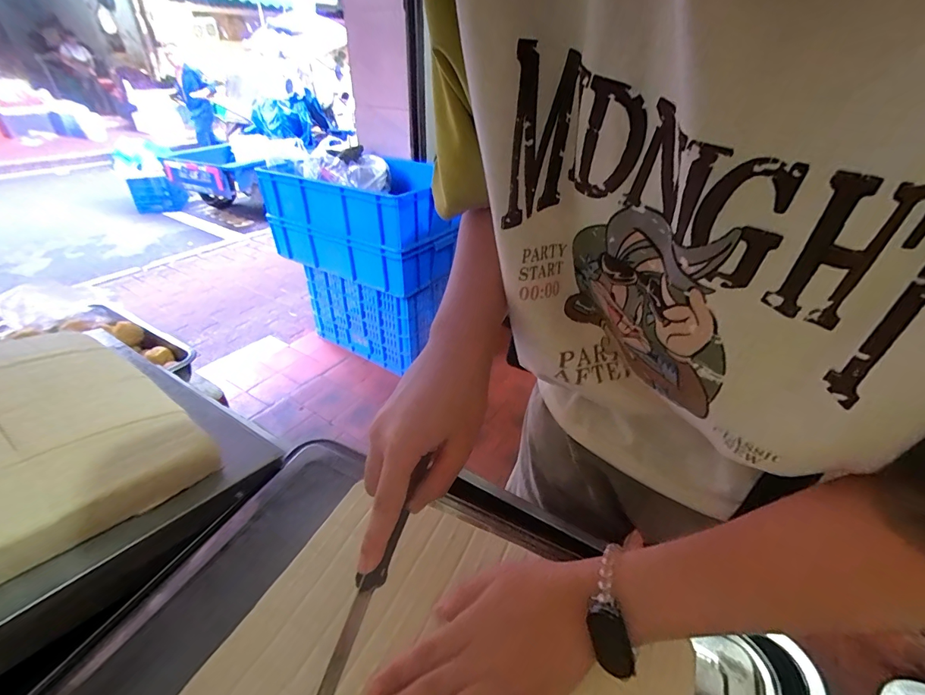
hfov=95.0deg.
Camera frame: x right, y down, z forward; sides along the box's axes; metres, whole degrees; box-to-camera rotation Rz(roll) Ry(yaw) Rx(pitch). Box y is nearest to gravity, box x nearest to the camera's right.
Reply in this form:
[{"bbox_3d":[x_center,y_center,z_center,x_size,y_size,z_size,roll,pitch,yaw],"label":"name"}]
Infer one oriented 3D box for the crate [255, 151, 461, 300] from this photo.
[{"bbox_3d":[-0.359,-0.516,1.697,0.740,0.343,0.512,19,38,25],"label":"crate"}]

